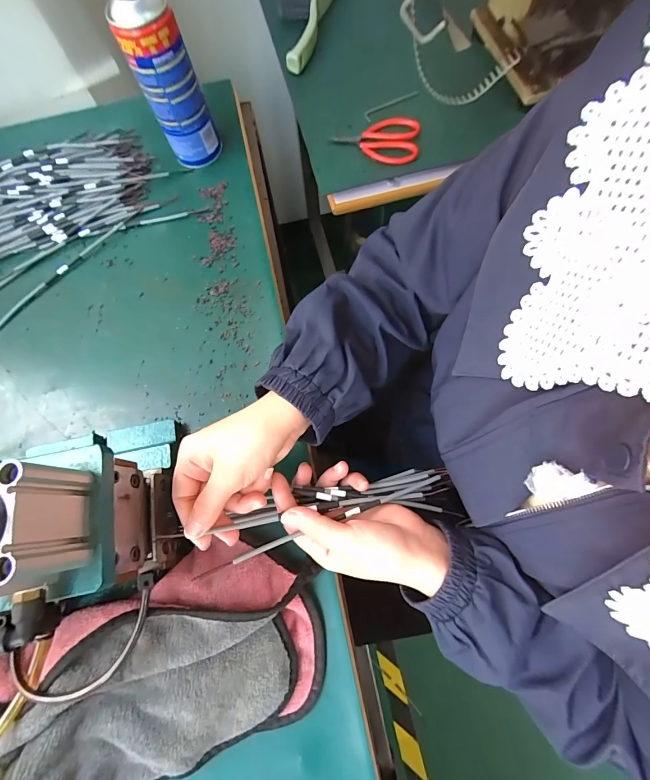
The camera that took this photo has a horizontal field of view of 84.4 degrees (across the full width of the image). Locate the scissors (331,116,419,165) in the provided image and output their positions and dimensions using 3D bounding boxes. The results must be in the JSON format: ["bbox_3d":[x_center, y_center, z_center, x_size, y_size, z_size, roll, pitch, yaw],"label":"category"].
[{"bbox_3d":[0.070,-0.343,0.486,0.110,0.010,0.079,5,72,4],"label":"scissors"}]

